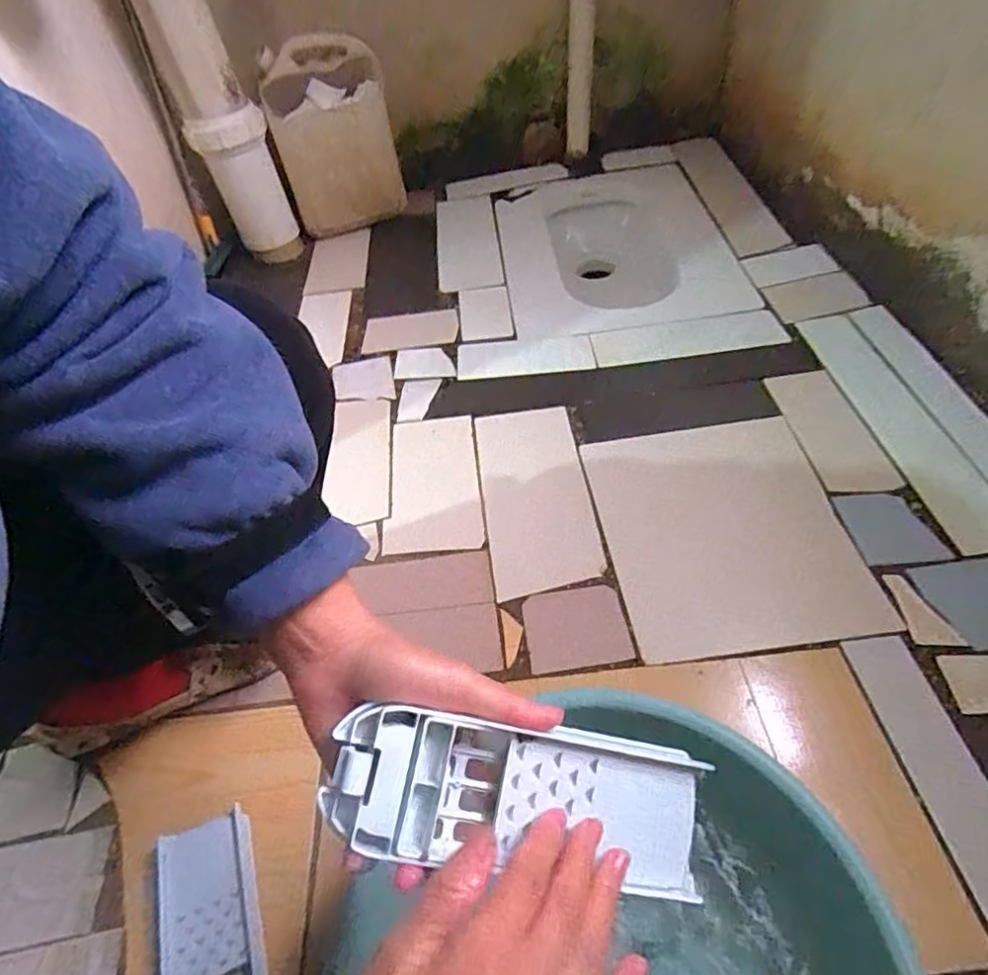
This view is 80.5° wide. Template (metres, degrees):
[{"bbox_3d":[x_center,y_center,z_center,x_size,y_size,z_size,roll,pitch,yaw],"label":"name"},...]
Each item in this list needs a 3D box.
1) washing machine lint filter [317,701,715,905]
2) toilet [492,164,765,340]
[{"bbox_3d":[0.014,0.158,0.289,0.187,0.029,0.071,14,68,-14],"label":"washing machine lint filter"},{"bbox_3d":[0.236,-0.437,1.192,0.430,0.173,0.552,-7,48,3],"label":"toilet"}]

